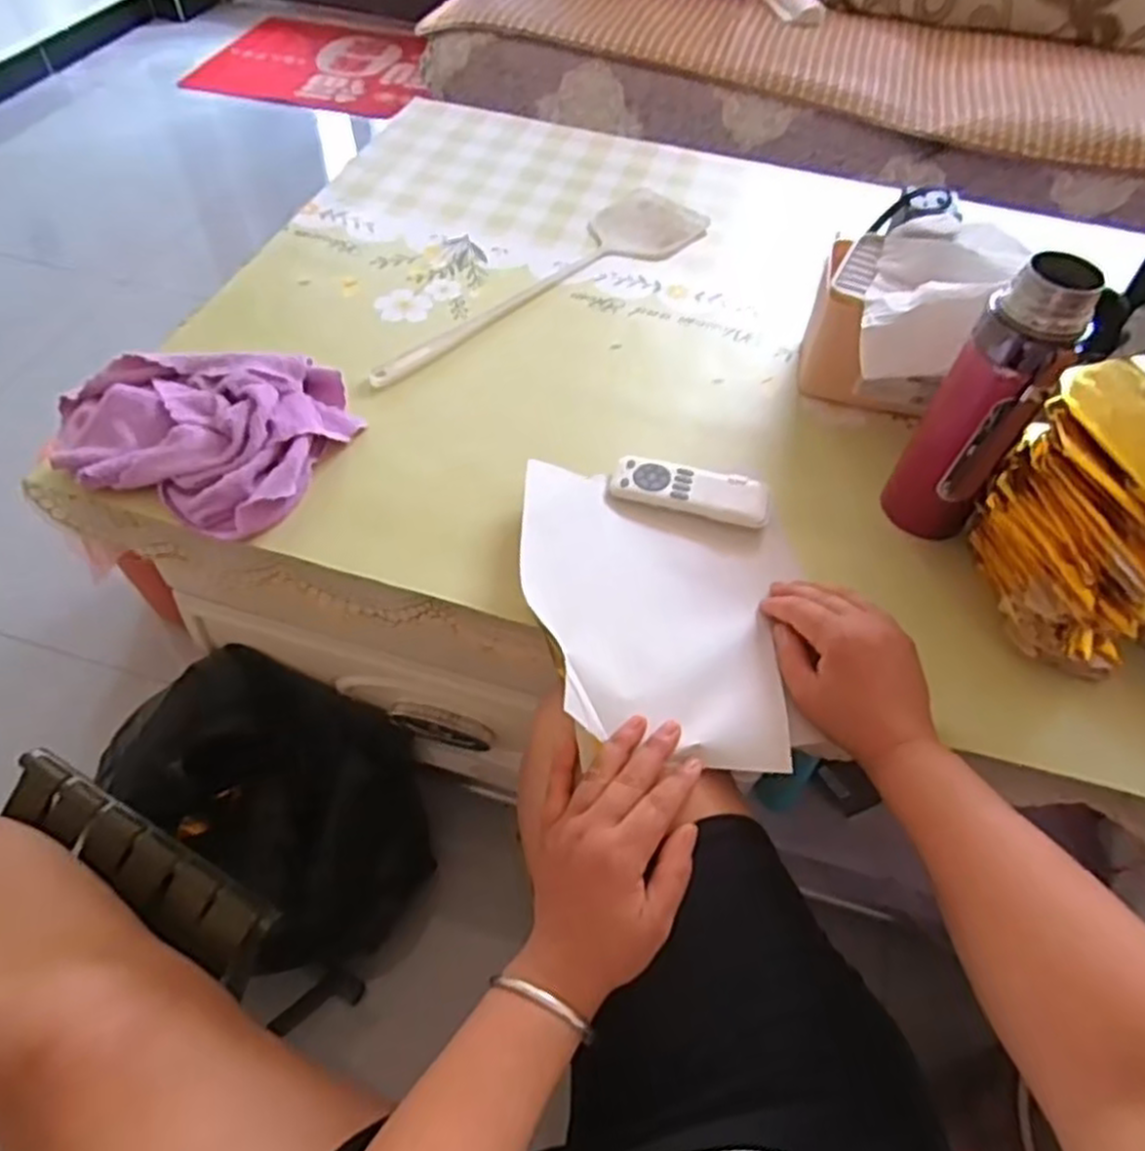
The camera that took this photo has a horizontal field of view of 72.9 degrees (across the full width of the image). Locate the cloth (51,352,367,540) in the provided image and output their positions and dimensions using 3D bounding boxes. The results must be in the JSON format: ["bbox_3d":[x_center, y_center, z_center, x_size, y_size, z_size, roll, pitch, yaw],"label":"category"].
[{"bbox_3d":[-0.304,-0.131,0.633,0.227,0.047,0.185,18,54,9],"label":"cloth"}]

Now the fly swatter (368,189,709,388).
[{"bbox_3d":[-0.031,-0.308,0.811,0.108,0.010,0.446,39,60,23],"label":"fly swatter"}]

